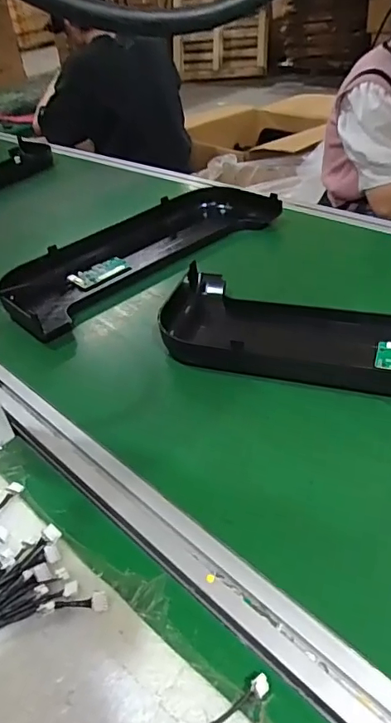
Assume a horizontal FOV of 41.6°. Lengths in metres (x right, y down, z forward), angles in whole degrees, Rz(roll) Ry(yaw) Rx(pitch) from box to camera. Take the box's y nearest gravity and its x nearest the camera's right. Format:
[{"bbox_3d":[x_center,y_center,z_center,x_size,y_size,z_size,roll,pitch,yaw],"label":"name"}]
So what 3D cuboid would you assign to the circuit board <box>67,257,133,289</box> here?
[{"bbox_3d":[-0.161,-0.146,0.853,0.101,0.016,0.047,-31,43,-26],"label":"circuit board"}]

